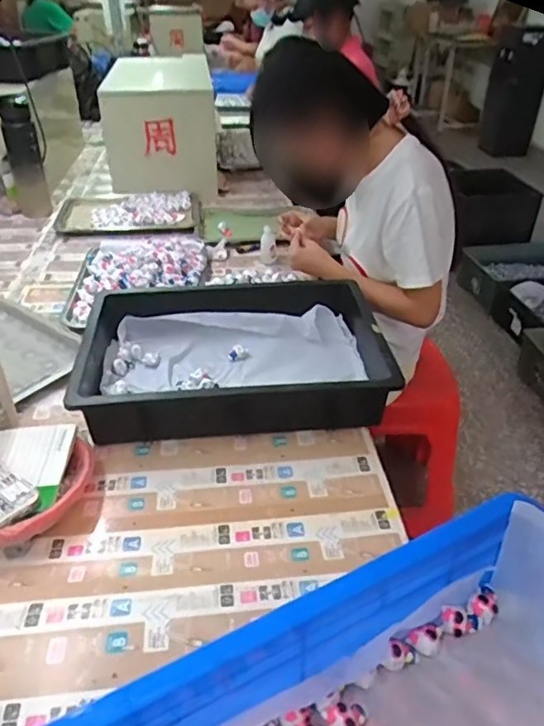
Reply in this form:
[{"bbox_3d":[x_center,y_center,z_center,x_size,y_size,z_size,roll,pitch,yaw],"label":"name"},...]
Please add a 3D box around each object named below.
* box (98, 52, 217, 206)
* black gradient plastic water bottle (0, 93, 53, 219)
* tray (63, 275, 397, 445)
[{"bbox_3d":[-0.319,-0.698,1.663,0.284,0.275,0.441,-3,35,-7],"label":"box"},{"bbox_3d":[-0.601,-0.499,1.385,0.075,0.269,0.071,-15,38,-23],"label":"black gradient plastic water bottle"},{"bbox_3d":[-0.059,-0.018,0.899,0.437,0.095,0.318,-2,35,-5],"label":"tray"}]

